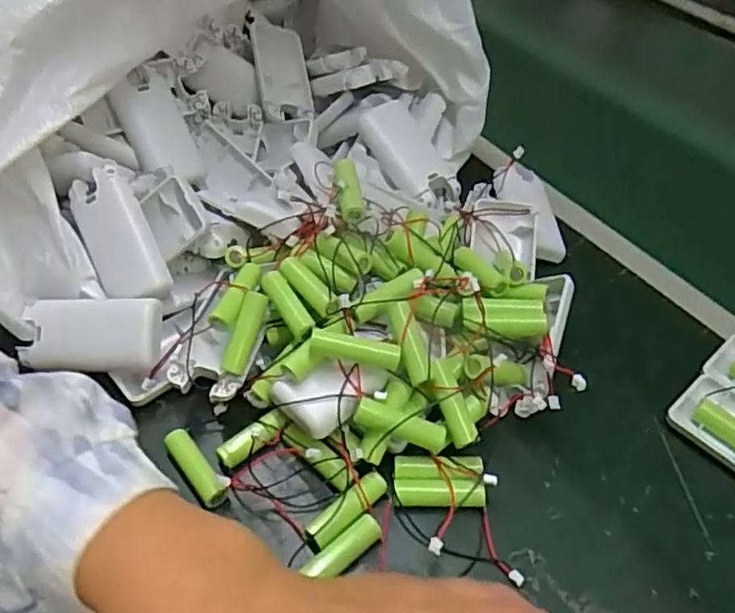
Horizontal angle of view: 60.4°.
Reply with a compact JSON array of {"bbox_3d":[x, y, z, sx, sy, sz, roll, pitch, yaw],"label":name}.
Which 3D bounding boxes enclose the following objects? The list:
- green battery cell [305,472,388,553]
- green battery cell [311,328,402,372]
[{"bbox_3d":[-0.010,0.107,0.333,0.015,0.011,0.050,37,58,27],"label":"green battery cell"},{"bbox_3d":[-0.007,0.023,0.347,0.049,0.015,0.012,9,49,7],"label":"green battery cell"}]

